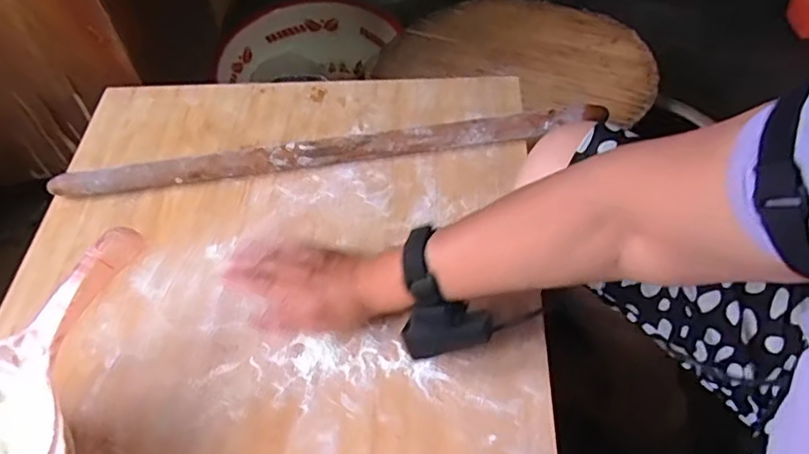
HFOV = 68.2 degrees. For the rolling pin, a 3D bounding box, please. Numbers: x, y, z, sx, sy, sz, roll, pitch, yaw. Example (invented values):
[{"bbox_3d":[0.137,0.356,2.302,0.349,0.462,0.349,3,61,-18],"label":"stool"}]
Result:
[{"bbox_3d":[-0.076,-0.075,0.607,0.552,0.033,0.021,-6,55,0],"label":"rolling pin"}]

